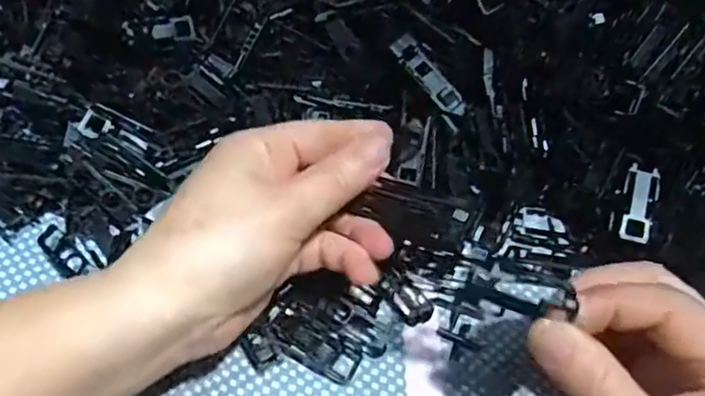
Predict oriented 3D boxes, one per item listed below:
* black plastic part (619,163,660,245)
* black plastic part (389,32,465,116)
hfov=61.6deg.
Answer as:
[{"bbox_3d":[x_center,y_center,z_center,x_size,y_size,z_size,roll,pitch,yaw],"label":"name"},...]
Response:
[{"bbox_3d":[0.145,0.003,0.298,0.016,0.004,0.041,16,73,5],"label":"black plastic part"},{"bbox_3d":[0.041,-0.066,0.317,0.013,0.004,0.052,-35,82,-24],"label":"black plastic part"}]

